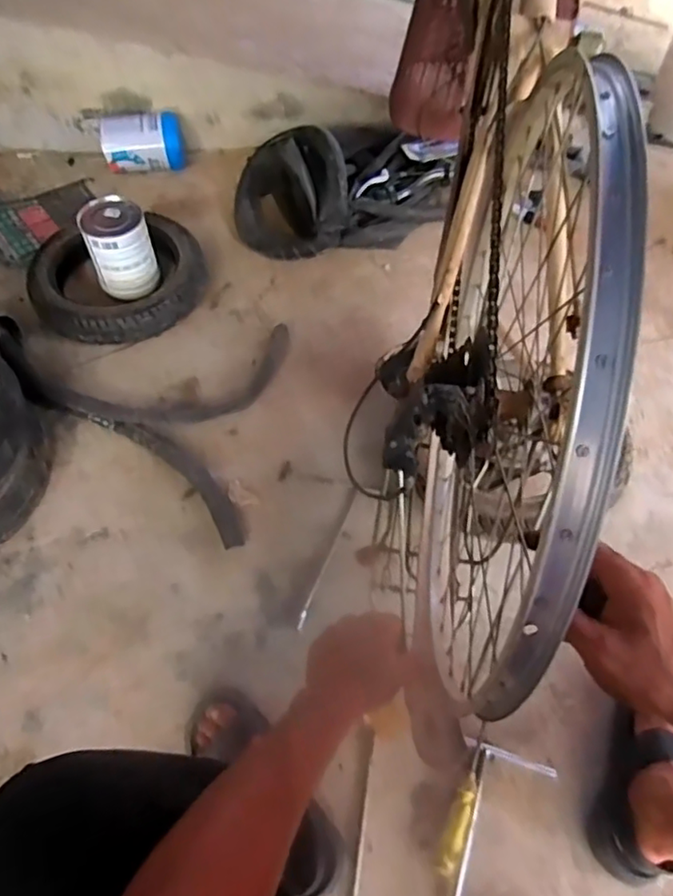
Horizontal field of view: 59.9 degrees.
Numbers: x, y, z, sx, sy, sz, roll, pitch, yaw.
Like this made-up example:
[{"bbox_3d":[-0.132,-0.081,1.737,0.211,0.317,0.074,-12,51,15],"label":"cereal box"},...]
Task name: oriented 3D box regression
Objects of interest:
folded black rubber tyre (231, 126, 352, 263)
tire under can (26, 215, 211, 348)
[{"bbox_3d":[-0.114,-0.603,1.351,0.264,0.191,0.305,-6,59,-3],"label":"folded black rubber tyre"},{"bbox_3d":[-0.465,-0.361,1.267,0.364,0.086,0.303,-14,60,-8],"label":"tire under can"}]

